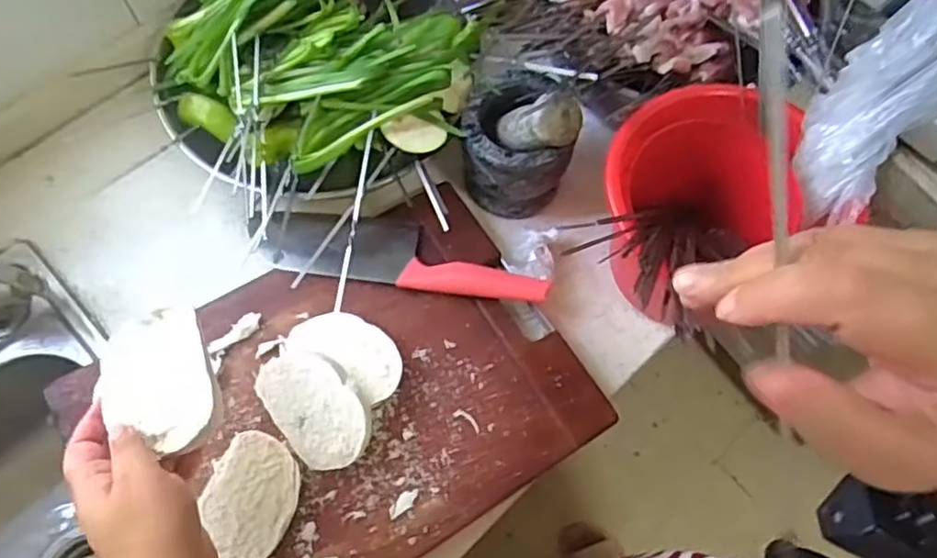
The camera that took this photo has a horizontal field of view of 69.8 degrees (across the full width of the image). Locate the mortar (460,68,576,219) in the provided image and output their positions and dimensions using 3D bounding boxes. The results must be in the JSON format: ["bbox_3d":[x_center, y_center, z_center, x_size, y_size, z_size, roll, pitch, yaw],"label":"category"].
[{"bbox_3d":[0.038,-0.126,0.638,0.087,0.108,0.102,-6,67,-4],"label":"mortar"}]

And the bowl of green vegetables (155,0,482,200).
[{"bbox_3d":[-0.125,-0.200,0.620,0.289,0.130,0.254,-36,73,-15],"label":"bowl of green vegetables"}]

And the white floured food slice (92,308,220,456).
[{"bbox_3d":[-0.212,0.070,0.457,0.072,0.013,0.103,-22,70,-11],"label":"white floured food slice"}]

